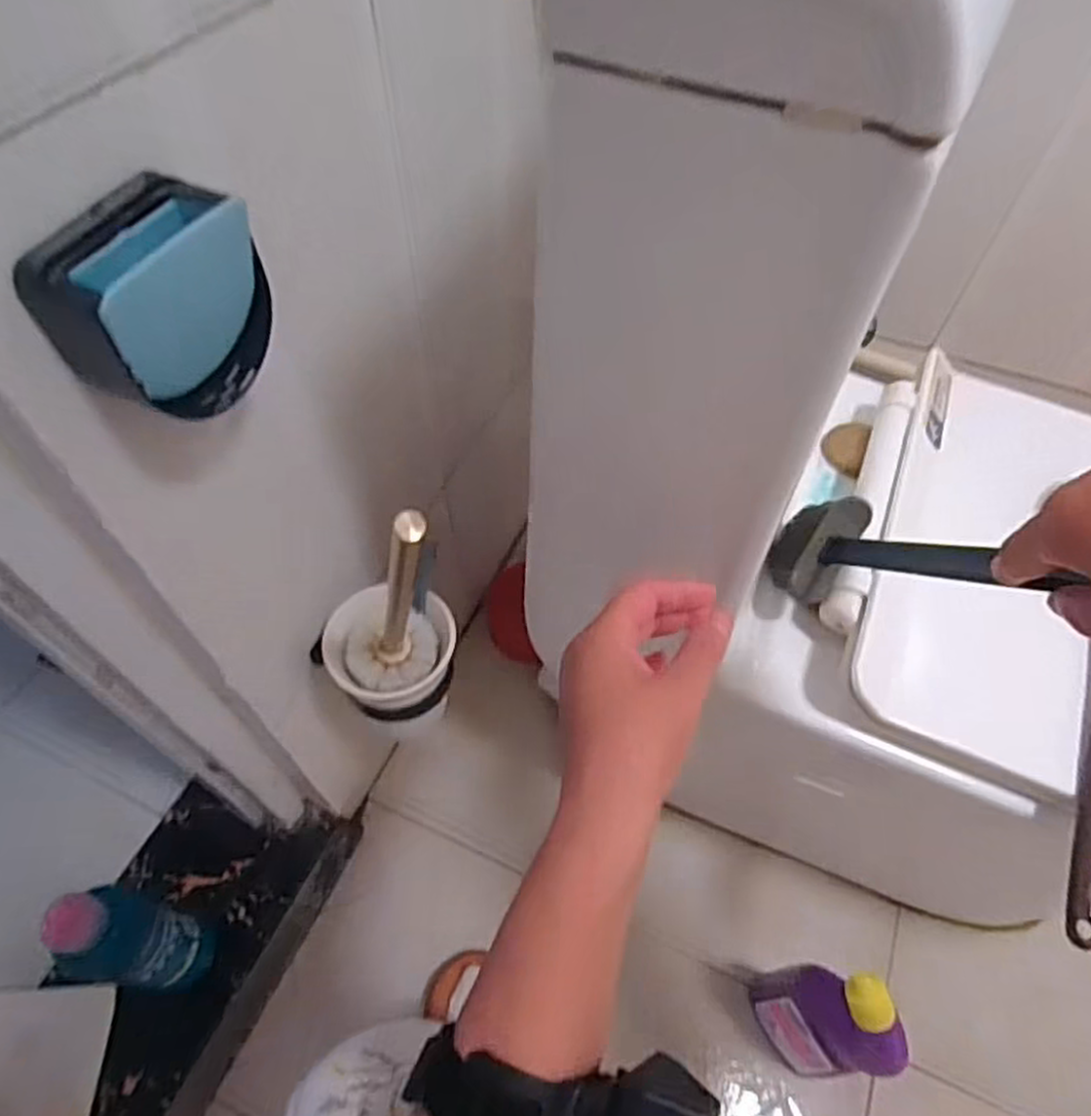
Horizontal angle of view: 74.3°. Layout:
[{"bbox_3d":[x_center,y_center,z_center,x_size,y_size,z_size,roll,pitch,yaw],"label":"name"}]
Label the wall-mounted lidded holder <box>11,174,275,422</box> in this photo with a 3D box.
[{"bbox_3d":[-0.170,-0.112,0.330,0.045,0.088,0.088,24,59,15],"label":"wall-mounted lidded holder"}]

